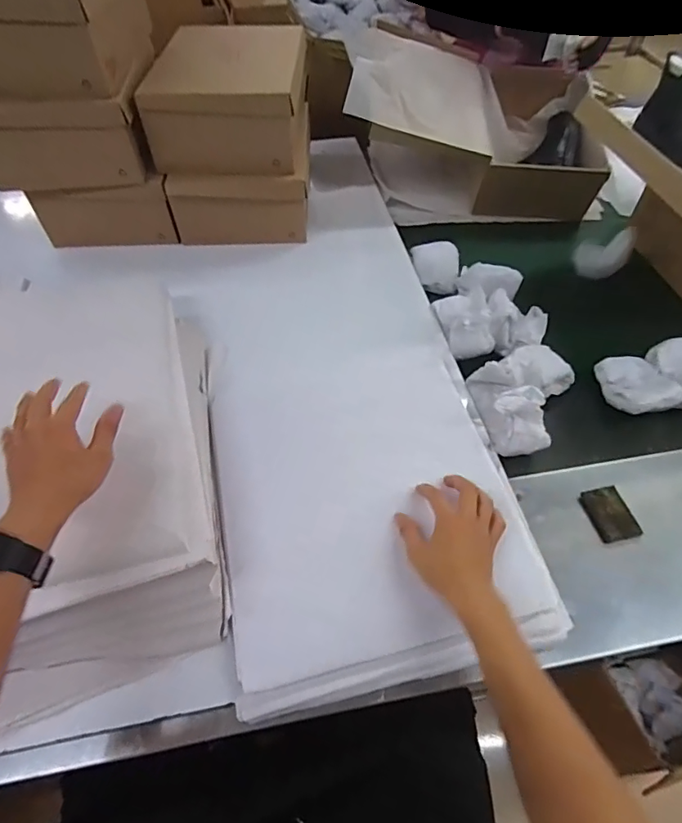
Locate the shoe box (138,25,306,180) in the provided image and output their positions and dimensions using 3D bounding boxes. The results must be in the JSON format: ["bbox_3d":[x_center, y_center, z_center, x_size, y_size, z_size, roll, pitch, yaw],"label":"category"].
[{"bbox_3d":[-0.197,-0.566,0.879,0.256,0.138,0.276,1,53,2],"label":"shoe box"}]

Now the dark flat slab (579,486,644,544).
[{"bbox_3d":[0.352,0.132,0.625,0.058,0.007,0.070,-13,54,-8],"label":"dark flat slab"}]

